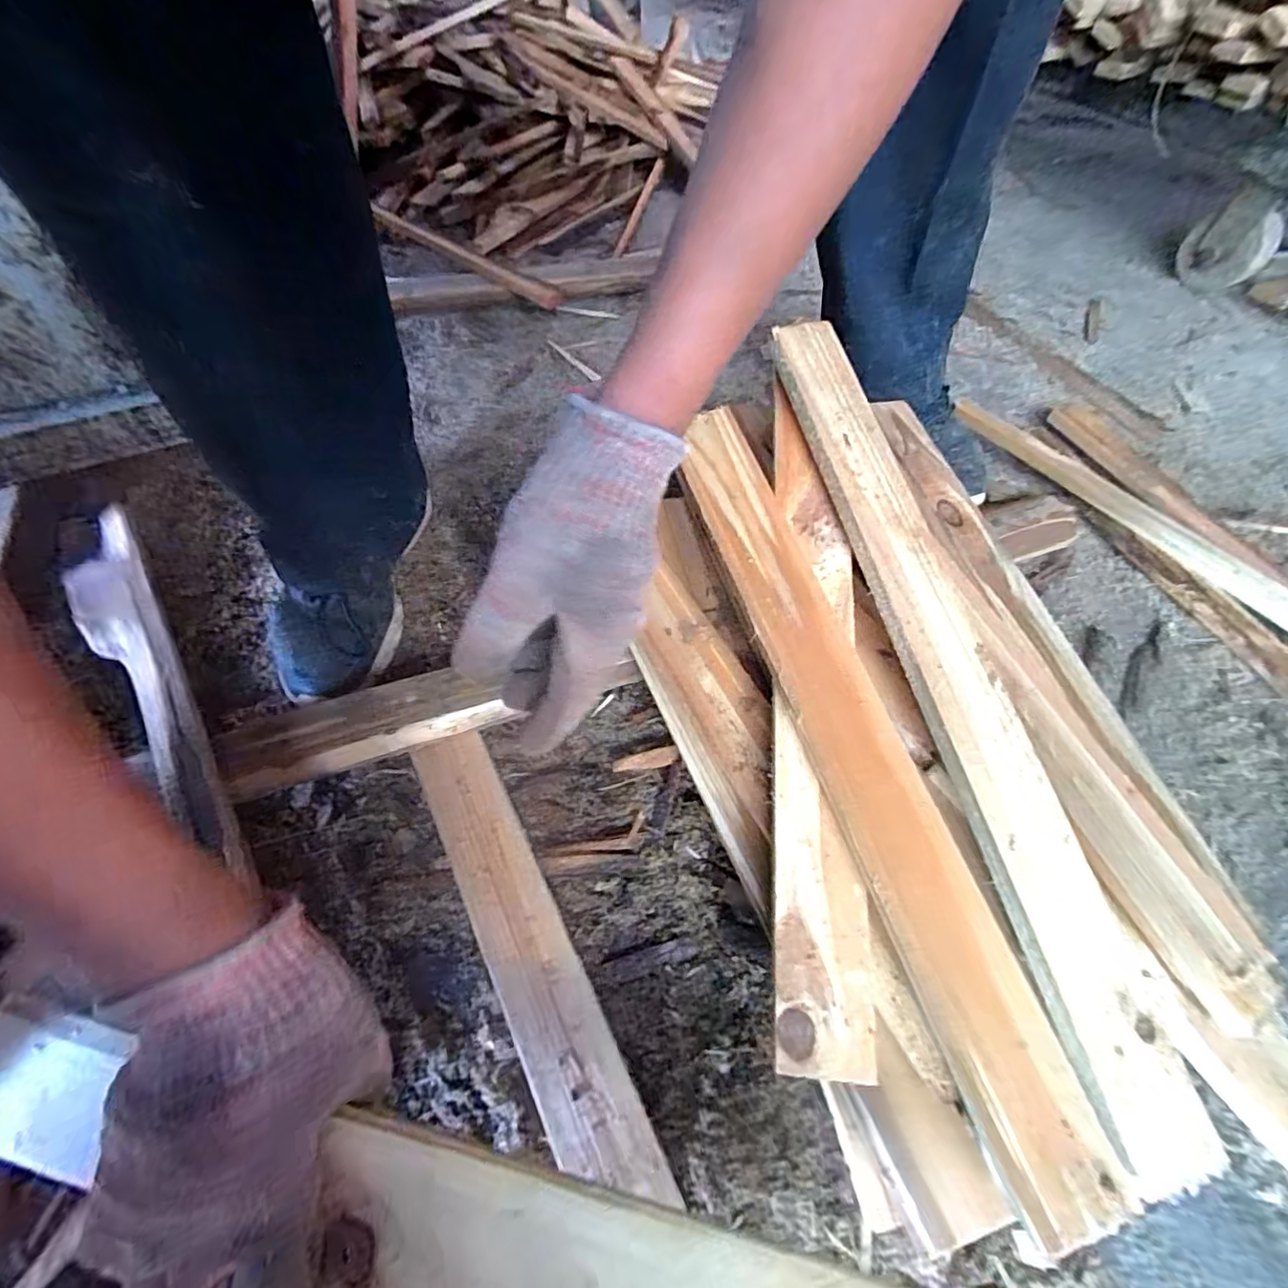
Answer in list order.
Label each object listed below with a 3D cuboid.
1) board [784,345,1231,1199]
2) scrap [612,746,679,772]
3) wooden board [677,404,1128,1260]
[{"bbox_3d":[0.197,0.010,0.353,0.068,0.019,0.524,-13,72,-9],"label":"board"},{"bbox_3d":[0.001,0.092,0.438,0.051,0.004,0.014,-10,79,-2],"label":"scrap"},{"bbox_3d":[0.123,0.048,0.340,0.059,0.030,0.492,-16,71,-11],"label":"wooden board"}]

